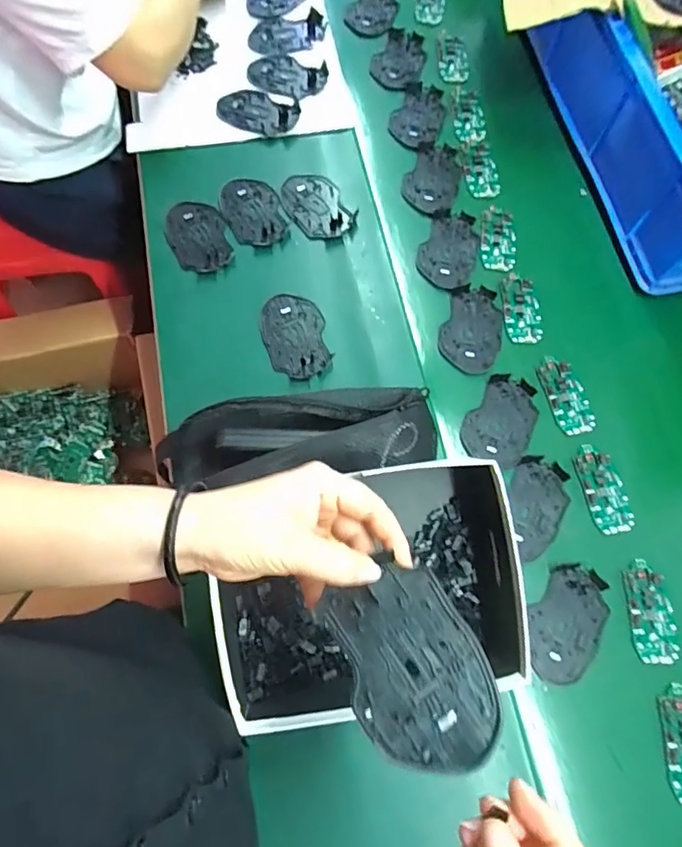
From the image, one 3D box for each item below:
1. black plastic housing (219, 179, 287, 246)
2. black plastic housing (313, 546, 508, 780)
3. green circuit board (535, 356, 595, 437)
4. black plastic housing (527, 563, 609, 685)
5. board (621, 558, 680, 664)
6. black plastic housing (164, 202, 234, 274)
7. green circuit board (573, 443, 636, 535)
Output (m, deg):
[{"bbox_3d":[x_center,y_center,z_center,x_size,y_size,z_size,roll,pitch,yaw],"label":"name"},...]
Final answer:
[{"bbox_3d":[-0.114,-0.280,0.693,0.076,0.011,0.109,-24,74,-8],"label":"black plastic housing"},{"bbox_3d":[0.040,0.133,0.288,0.073,0.013,0.107,-26,75,-9],"label":"black plastic housing"},{"bbox_3d":[0.264,-0.034,0.609,0.045,0.006,0.096,-16,74,-6],"label":"green circuit board"},{"bbox_3d":[0.228,0.201,0.526,0.068,0.010,0.114,31,74,8],"label":"black plastic housing"},{"bbox_3d":[0.317,0.192,0.532,0.043,0.006,0.098,-1,72,-2],"label":"board"},{"bbox_3d":[-0.184,-0.241,0.675,0.074,0.013,0.110,-27,75,-9],"label":"black plastic housing"},{"bbox_3d":[0.291,0.071,0.574,0.049,0.004,0.097,-10,73,-5],"label":"green circuit board"}]

